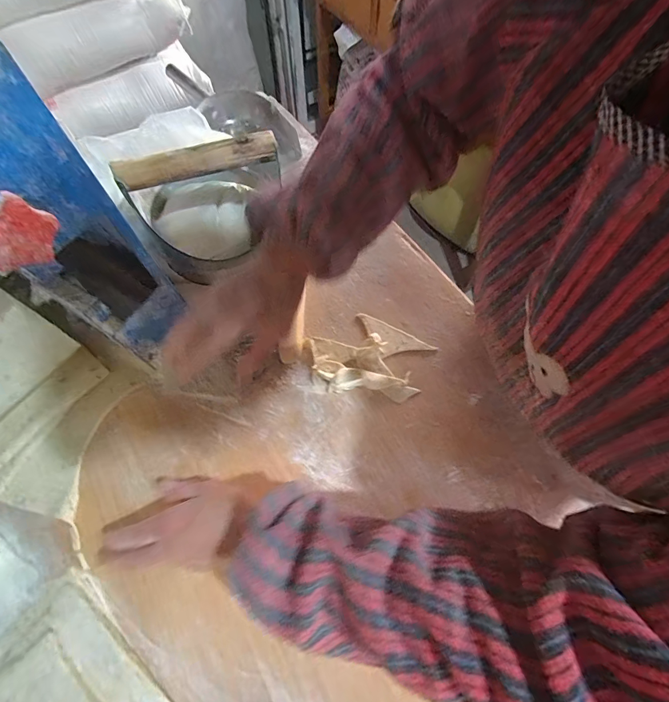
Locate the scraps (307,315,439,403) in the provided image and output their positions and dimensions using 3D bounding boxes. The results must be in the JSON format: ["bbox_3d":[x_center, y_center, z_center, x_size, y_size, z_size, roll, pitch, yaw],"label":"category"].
[{"bbox_3d":[0.042,0.000,0.430,0.138,0.023,0.104,5,65,2],"label":"scraps"}]

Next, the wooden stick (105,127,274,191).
[{"bbox_3d":[-0.141,-0.200,0.373,0.162,0.028,0.017,-20,66,-10],"label":"wooden stick"}]

